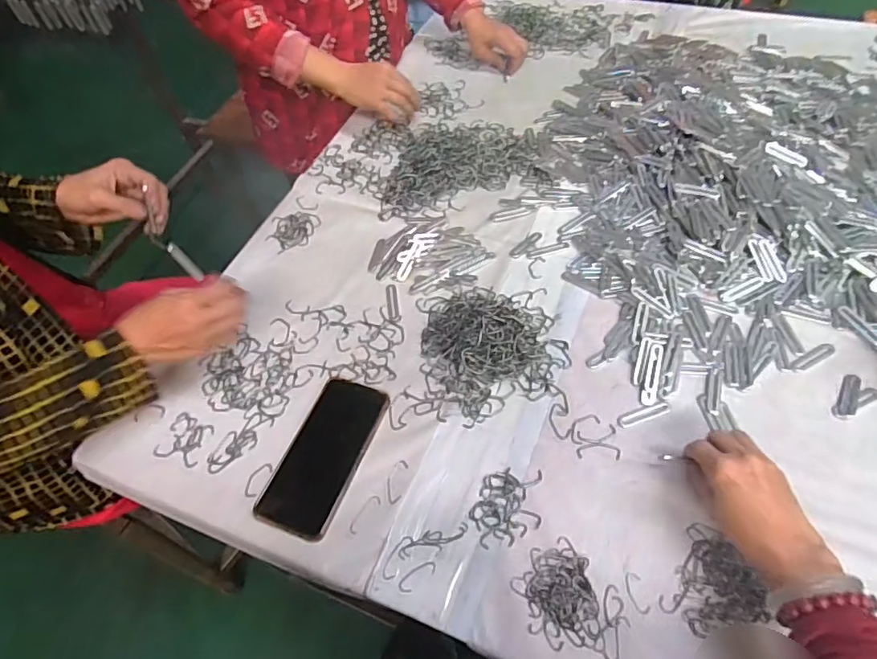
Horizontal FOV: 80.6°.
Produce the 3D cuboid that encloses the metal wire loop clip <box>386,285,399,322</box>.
[{"bbox_3d":[-0.059,-0.036,0.661,0.013,0.004,0.057,-8,55,-1],"label":"metal wire loop clip"}]

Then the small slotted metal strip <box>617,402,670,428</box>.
[{"bbox_3d":[0.217,0.089,0.546,0.058,0.004,0.013,-18,55,-8],"label":"small slotted metal strip"}]

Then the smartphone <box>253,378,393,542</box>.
[{"bbox_3d":[-0.118,0.128,0.539,0.080,0.009,0.163,16,58,15],"label":"smartphone"}]

